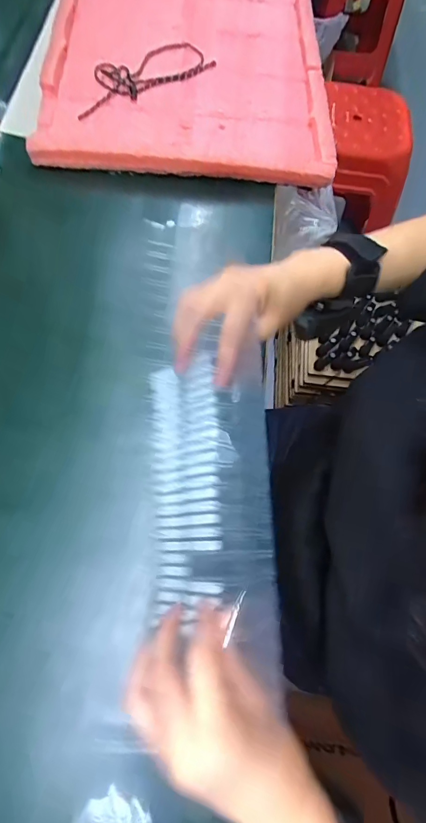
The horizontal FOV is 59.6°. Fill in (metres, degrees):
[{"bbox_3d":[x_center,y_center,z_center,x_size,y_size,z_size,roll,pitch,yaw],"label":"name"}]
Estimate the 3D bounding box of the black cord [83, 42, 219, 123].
[{"bbox_3d":[-0.102,-0.460,0.505,0.208,0.007,0.085,-31,74,-11],"label":"black cord"}]

